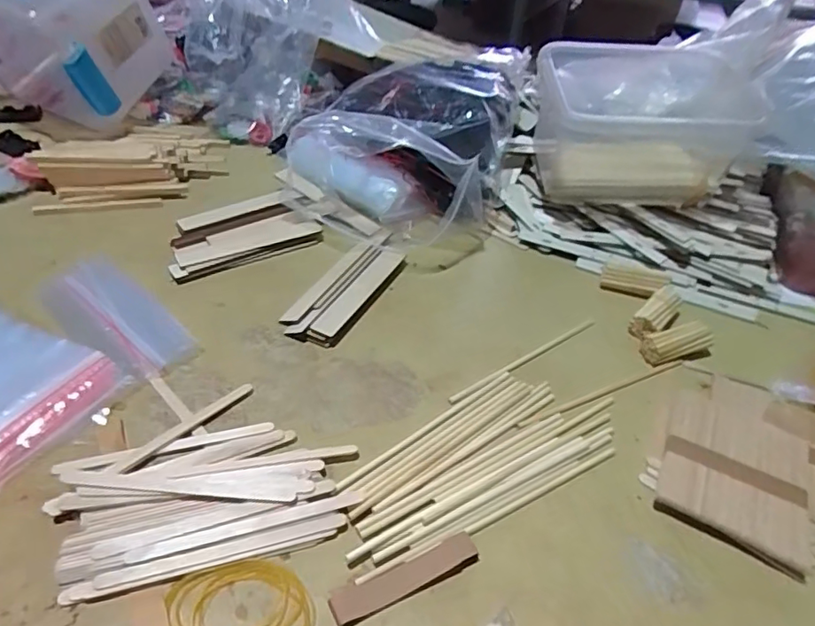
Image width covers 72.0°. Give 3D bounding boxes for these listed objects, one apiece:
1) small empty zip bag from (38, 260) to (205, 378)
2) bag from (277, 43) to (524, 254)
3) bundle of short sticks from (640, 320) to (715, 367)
[{"bbox_3d":[-0.280,0.003,0.526,0.193,0.014,0.078,33,43,31],"label":"small empty zip bag"},{"bbox_3d":[0.000,-0.233,0.742,0.260,0.138,0.352,15,41,10],"label":"bag"},{"bbox_3d":[0.266,0.030,0.553,0.076,0.019,0.028,-11,44,-19],"label":"bundle of short sticks"}]

